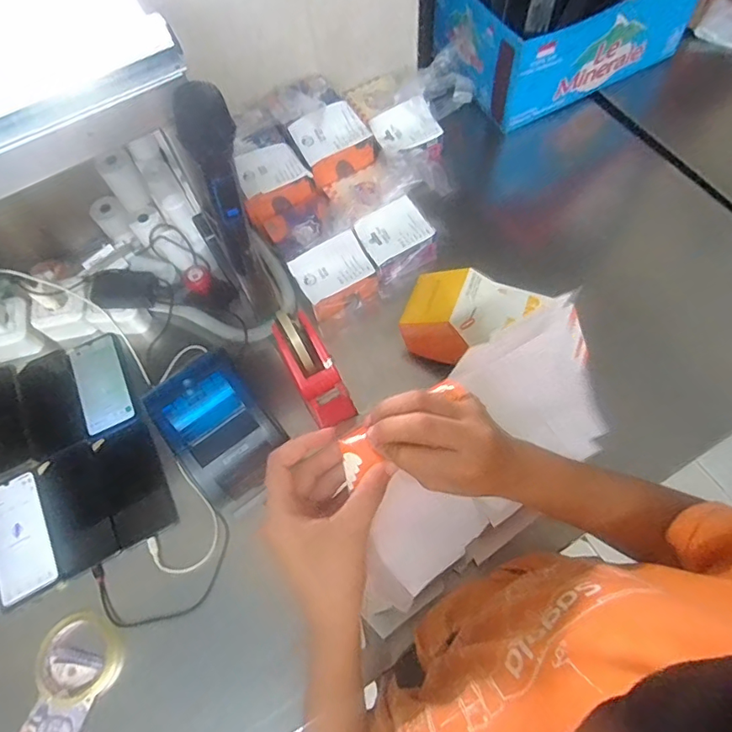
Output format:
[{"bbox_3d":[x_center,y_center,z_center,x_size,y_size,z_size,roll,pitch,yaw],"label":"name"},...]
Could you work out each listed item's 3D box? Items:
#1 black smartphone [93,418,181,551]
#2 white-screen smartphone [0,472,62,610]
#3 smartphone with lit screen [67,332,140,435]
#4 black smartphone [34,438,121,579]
[{"bbox_3d":[-0.322,0.159,0.684,0.081,0.009,0.161,-26,66,-10],"label":"black smartphone"},{"bbox_3d":[-0.462,0.226,0.659,0.075,0.007,0.161,-28,66,-11],"label":"white-screen smartphone"},{"bbox_3d":[-0.399,0.024,0.750,0.080,0.015,0.161,-25,65,-9],"label":"smartphone with lit screen"},{"bbox_3d":[-0.394,0.191,0.675,0.082,0.004,0.172,-28,66,-10],"label":"black smartphone"}]

